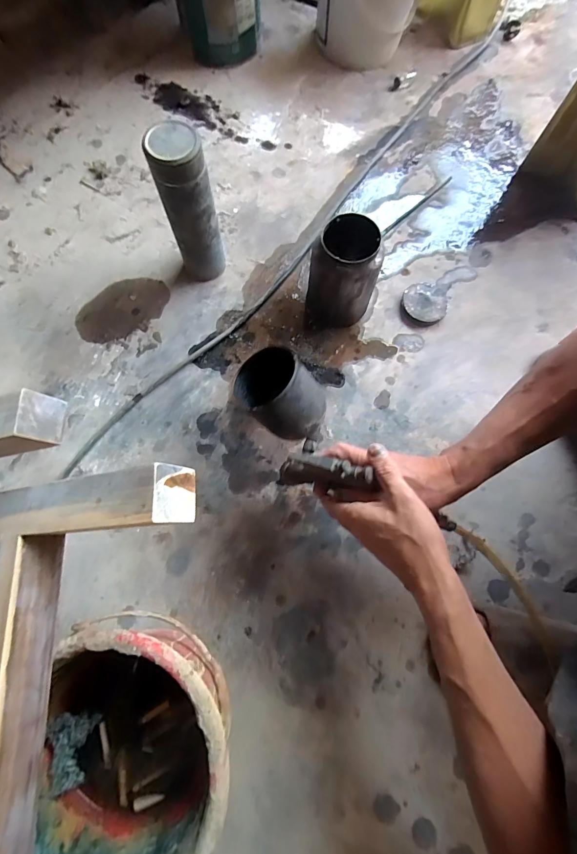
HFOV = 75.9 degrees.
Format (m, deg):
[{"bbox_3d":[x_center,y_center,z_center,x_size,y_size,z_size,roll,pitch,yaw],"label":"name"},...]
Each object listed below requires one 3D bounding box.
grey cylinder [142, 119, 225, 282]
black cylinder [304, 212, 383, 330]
[{"bbox_3d":[-0.136,-0.300,0.533,0.071,0.215,0.071,-16,75,-5],"label":"grey cylinder"},{"bbox_3d":[0.080,-0.225,0.556,0.100,0.139,0.093,3,74,1],"label":"black cylinder"}]

